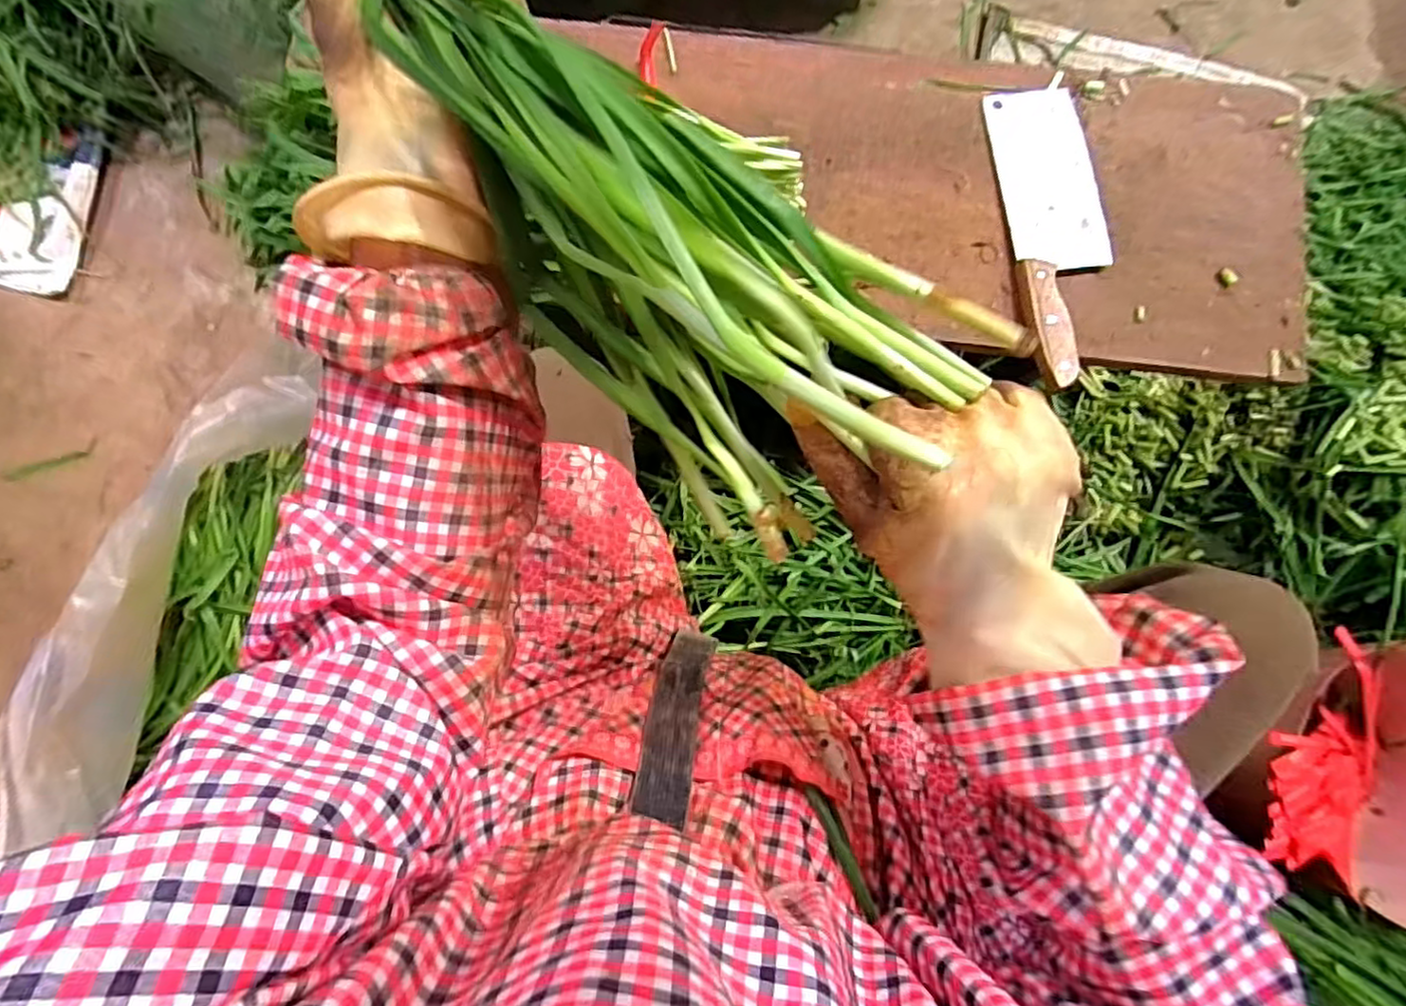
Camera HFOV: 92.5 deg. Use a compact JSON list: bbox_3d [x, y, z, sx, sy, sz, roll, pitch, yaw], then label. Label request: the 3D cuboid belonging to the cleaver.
[{"bbox_3d":[0.303,-0.233,0.570,0.084,0.021,0.271,-4,81,-3],"label":"cleaver"}]

